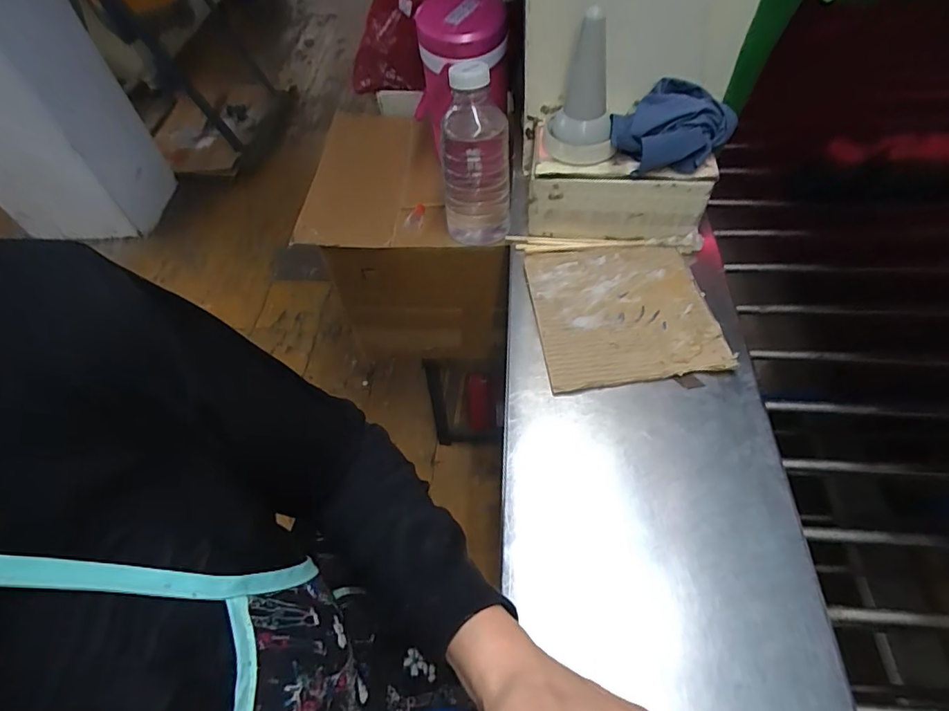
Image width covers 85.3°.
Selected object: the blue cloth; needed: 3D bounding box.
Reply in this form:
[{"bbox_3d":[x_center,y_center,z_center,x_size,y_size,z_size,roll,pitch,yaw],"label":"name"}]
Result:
[{"bbox_3d":[0.208,-0.242,0.542,0.113,0.048,0.101,-31,59,-17],"label":"blue cloth"}]

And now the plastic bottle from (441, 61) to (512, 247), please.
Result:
[{"bbox_3d":[0.002,-0.251,0.674,0.089,0.208,0.085,-5,55,0],"label":"plastic bottle"}]

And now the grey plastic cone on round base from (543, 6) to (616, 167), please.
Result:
[{"bbox_3d":[0.114,-0.276,0.526,0.072,0.121,0.094,7,56,8],"label":"grey plastic cone on round base"}]

